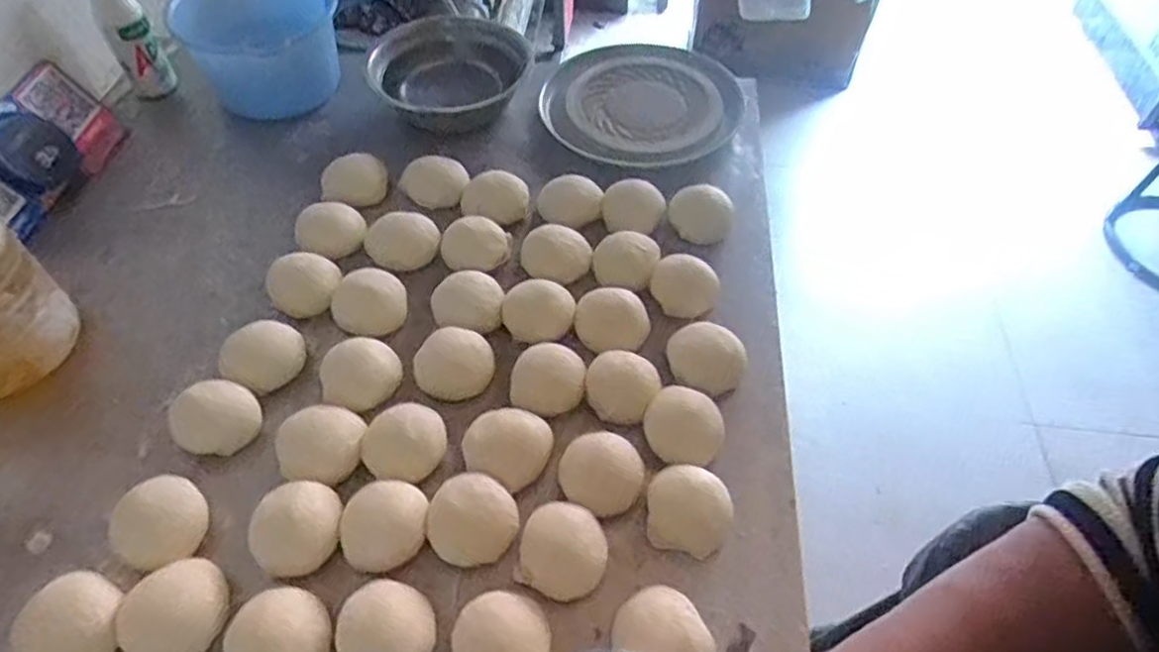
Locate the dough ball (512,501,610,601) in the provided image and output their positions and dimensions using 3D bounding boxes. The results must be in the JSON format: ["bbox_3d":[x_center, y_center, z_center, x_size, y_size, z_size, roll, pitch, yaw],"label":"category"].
[{"bbox_3d":[-0.013,0.157,0.496,0.063,0.034,0.058,1,52,-1],"label":"dough ball"}]

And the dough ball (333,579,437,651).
[{"bbox_3d":[-0.127,0.206,0.467,0.060,0.035,0.062,1,52,-1],"label":"dough ball"}]

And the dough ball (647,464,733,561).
[{"bbox_3d":[0.081,0.135,0.521,0.061,0.030,0.056,1,52,-1],"label":"dough ball"}]

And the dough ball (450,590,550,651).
[{"bbox_3d":[-0.052,0.210,0.464,0.061,0.032,0.058,1,52,-1],"label":"dough ball"}]

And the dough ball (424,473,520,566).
[{"bbox_3d":[-0.076,0.138,0.507,0.060,0.031,0.056,1,52,-1],"label":"dough ball"}]

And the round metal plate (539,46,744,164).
[{"bbox_3d":[0.074,-0.264,0.824,0.210,0.025,0.206,1,52,-1],"label":"round metal plate"}]

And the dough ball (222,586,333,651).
[{"bbox_3d":[-0.196,0.208,0.463,0.058,0.043,0.065,27,56,19],"label":"dough ball"}]

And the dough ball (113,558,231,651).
[{"bbox_3d":[-0.268,0.193,0.471,0.061,0.034,0.069,26,56,18],"label":"dough ball"}]

